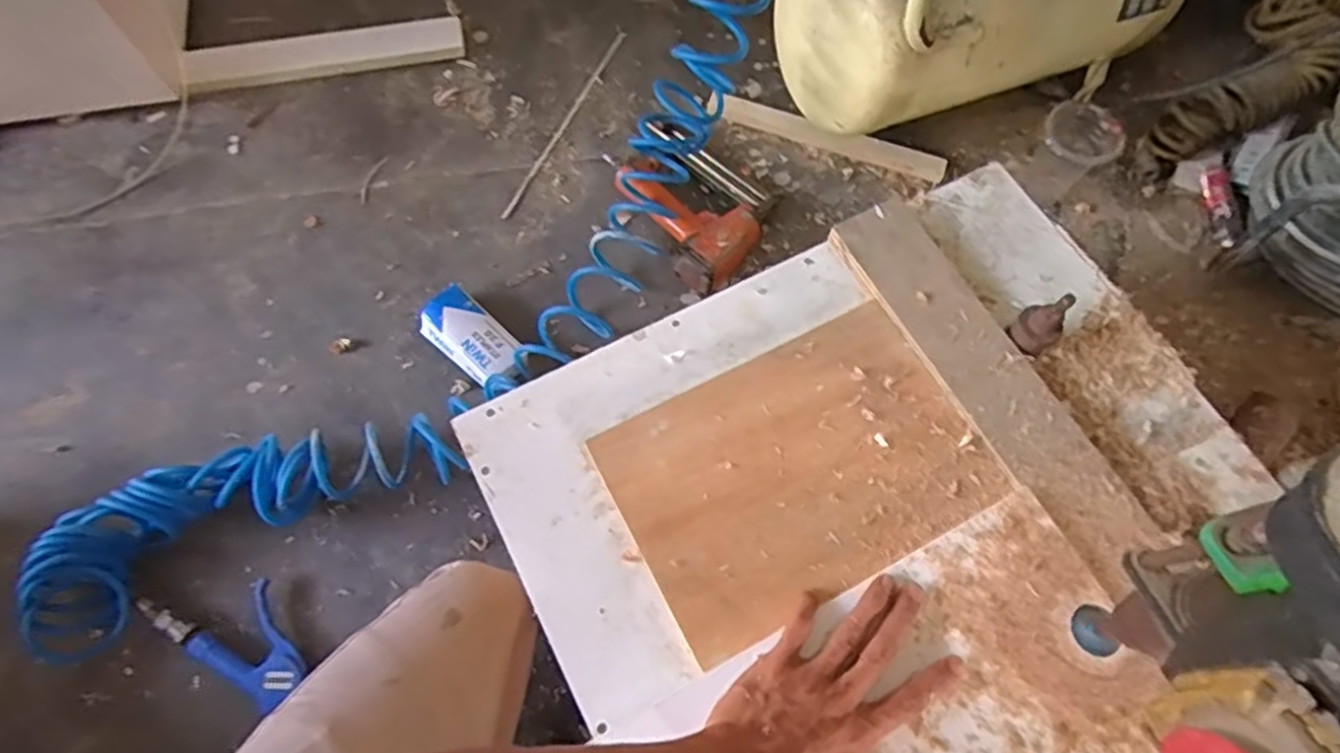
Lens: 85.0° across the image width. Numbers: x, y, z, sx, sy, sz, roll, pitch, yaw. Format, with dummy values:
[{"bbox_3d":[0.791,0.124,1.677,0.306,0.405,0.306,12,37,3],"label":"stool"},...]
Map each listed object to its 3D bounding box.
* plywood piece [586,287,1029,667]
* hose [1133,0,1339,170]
[{"bbox_3d":[0.100,0.072,0.577,0.276,0.011,0.192,-27,70,-10],"label":"plywood piece"},{"bbox_3d":[0.785,-0.421,0.929,0.396,0.079,0.137,-43,72,14],"label":"hose"}]

